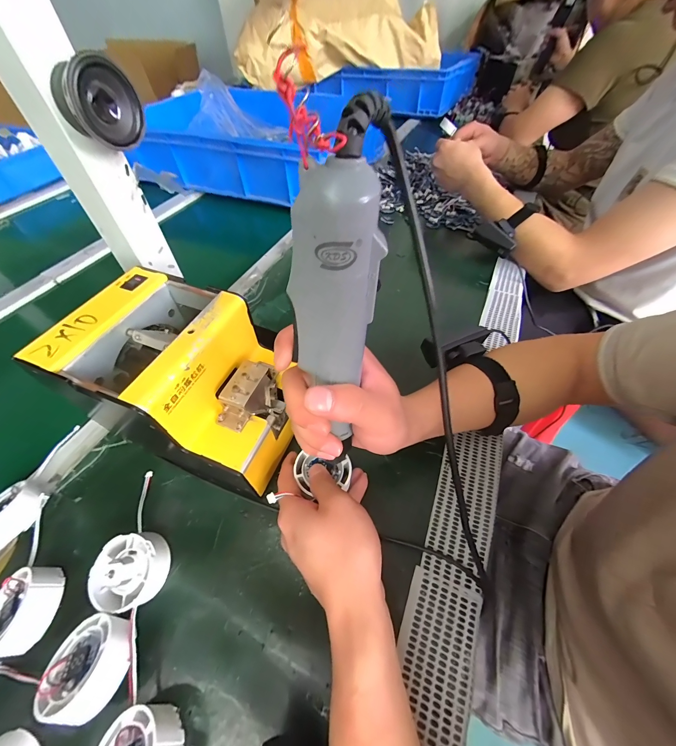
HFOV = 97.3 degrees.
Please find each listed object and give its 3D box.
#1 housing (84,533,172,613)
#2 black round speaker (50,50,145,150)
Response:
[{"bbox_3d":[-0.173,0.164,0.248,0.058,0.032,0.052,-6,53,-4],"label":"housing"},{"bbox_3d":[-0.178,-0.204,0.224,0.025,0.048,0.054,33,60,23],"label":"black round speaker"}]

